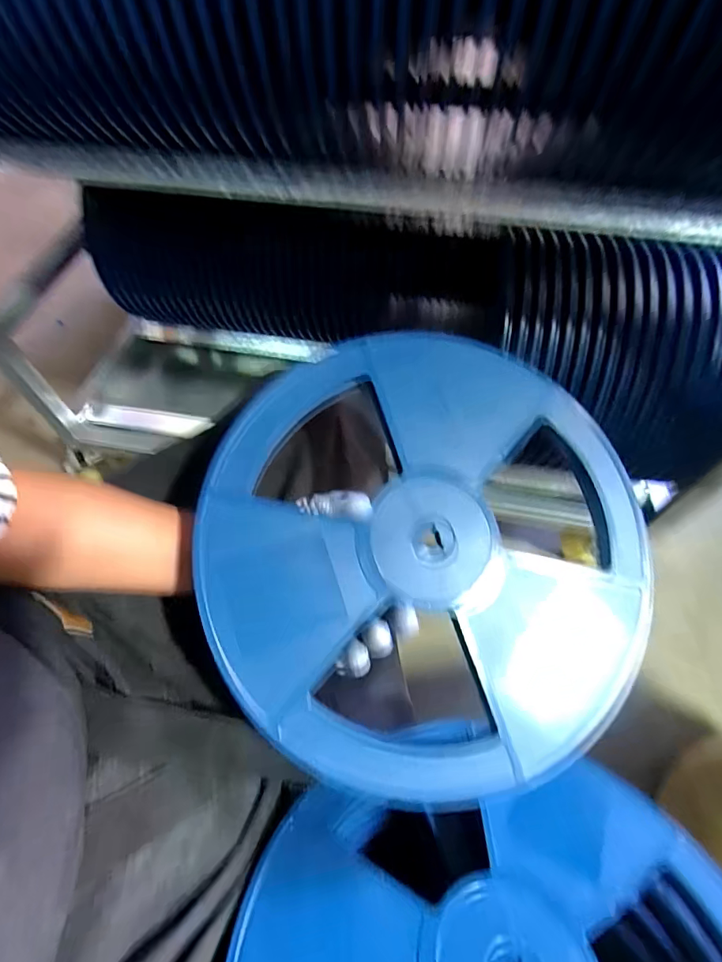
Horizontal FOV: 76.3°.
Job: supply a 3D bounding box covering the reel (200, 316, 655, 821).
[{"bbox_3d":[0.049,0.046,0.331,0.315,0.015,0.316,-2,77,-6],"label":"reel"}]

